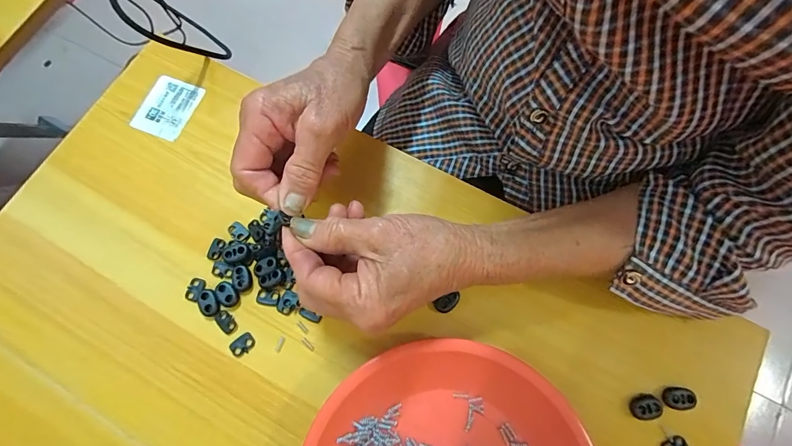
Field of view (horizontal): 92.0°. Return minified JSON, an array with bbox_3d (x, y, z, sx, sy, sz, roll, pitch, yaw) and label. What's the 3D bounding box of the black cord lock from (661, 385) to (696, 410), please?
[{"bbox_3d":[0.201,0.124,0.270,0.019,0.006,0.014,-4,72,0],"label":"black cord lock"}]

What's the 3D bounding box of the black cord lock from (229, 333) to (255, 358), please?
[{"bbox_3d":[-0.119,0.094,0.293,0.018,0.004,0.014,-38,75,-10],"label":"black cord lock"}]

